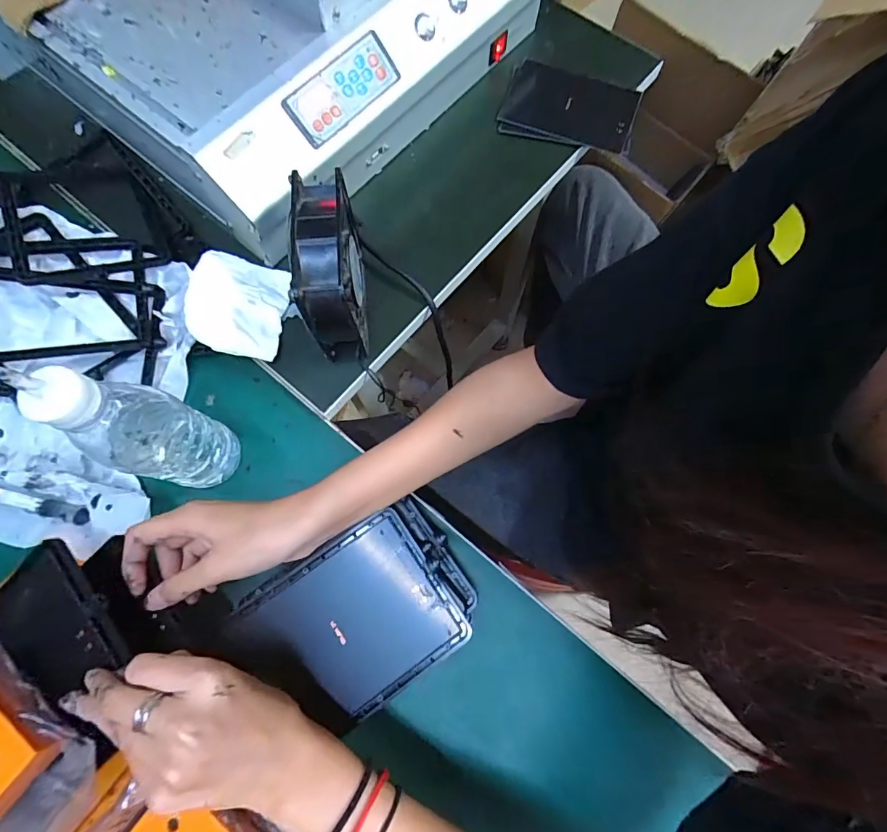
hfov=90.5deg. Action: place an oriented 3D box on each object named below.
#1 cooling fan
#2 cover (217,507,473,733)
[{"bbox_3d":[-0.099,-0.131,0.396,0.047,0.125,0.129,-5,74,-2],"label":"cooling fan"},{"bbox_3d":[-0.073,0.161,0.335,0.152,0.008,0.119,-33,77,-10],"label":"cover"}]

